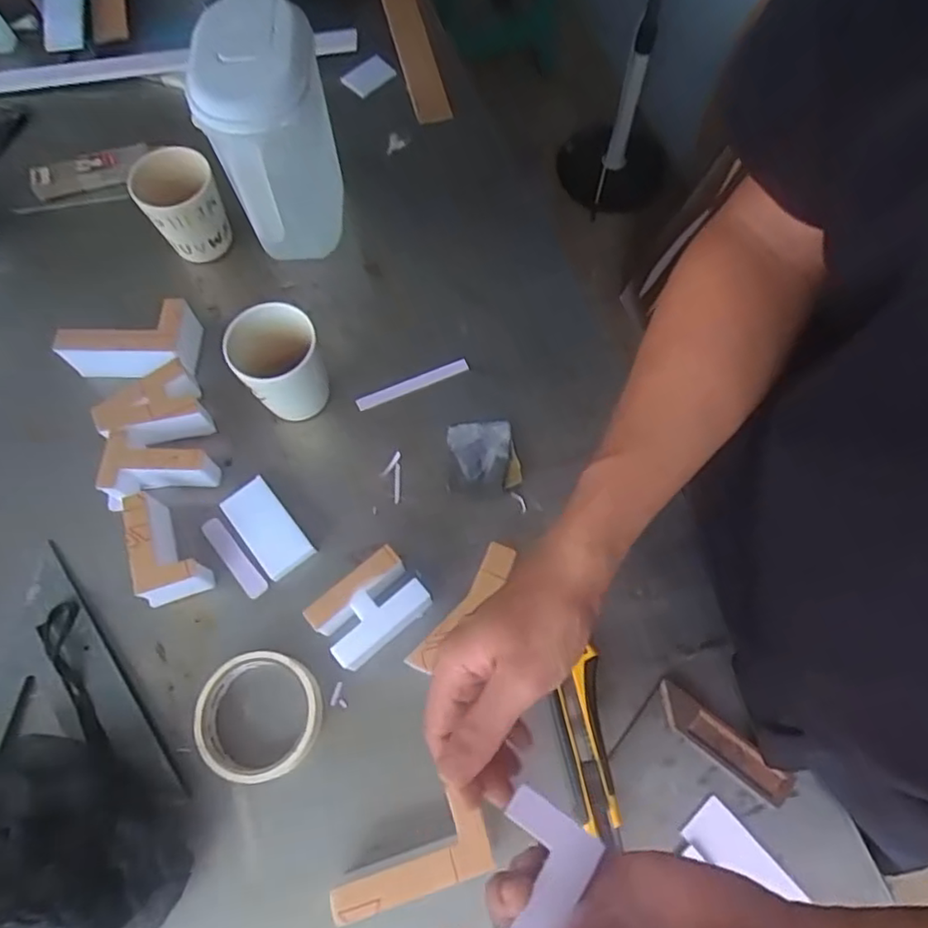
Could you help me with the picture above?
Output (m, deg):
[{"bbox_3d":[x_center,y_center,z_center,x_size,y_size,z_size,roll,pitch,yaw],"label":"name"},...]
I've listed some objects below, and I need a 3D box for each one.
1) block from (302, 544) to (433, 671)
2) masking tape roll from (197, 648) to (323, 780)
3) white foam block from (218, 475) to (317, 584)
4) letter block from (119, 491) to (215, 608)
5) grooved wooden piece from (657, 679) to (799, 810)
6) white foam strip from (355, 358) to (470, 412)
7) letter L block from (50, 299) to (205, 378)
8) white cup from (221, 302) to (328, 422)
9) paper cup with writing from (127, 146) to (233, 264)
[{"bbox_3d":[-0.074,0.114,0.507,0.083,0.045,0.065,-38,74,-14],"label":"block"},{"bbox_3d":[-0.153,0.189,0.487,0.091,0.026,0.090,0,69,-1],"label":"masking tape roll"},{"bbox_3d":[-0.167,0.054,0.544,0.043,0.013,0.086,-37,74,-14],"label":"white foam block"},{"bbox_3d":[-0.241,0.066,0.521,0.051,0.043,0.080,-18,70,-8],"label":"letter block"},{"bbox_3d":[0.192,0.208,0.478,0.108,0.013,0.028,38,73,13],"label":"grooved wooden piece"},{"bbox_3d":[-0.048,-0.076,0.599,0.108,0.006,0.013,-21,70,-9],"label":"white foam strip"},{"bbox_3d":[-0.307,-0.117,0.602,0.124,0.048,0.064,4,69,1],"label":"letter L block"},{"bbox_3d":[-0.157,-0.080,0.552,0.070,0.094,0.073,0,69,-1],"label":"white cup"},{"bbox_3d":[-0.270,-0.251,0.619,0.076,0.091,0.065,-23,71,-9],"label":"paper cup with writing"}]

